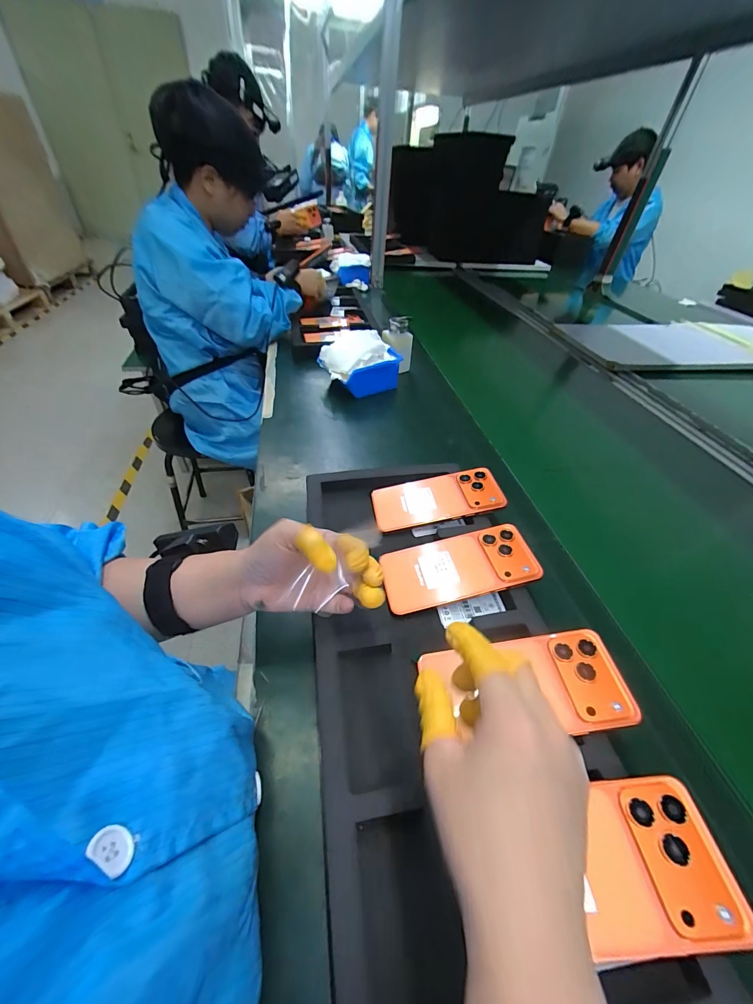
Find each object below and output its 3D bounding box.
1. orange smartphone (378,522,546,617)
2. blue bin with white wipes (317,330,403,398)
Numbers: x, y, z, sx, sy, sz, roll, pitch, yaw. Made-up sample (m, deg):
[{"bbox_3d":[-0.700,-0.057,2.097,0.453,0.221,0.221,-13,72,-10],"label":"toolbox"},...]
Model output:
[{"bbox_3d":[0.088,0.070,0.388,0.161,0.008,0.076,-14,45,-4],"label":"orange smartphone"},{"bbox_3d":[-0.045,-0.291,0.744,0.141,0.104,0.160,-17,48,-23],"label":"blue bin with white wipes"}]

